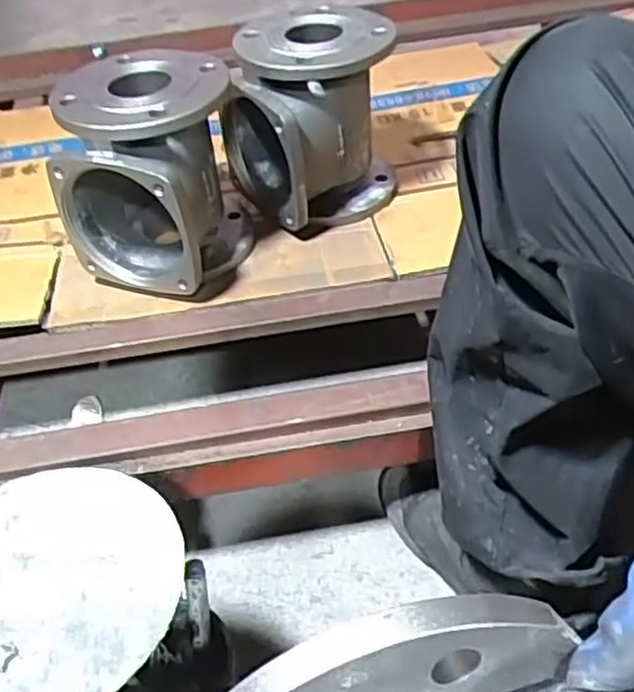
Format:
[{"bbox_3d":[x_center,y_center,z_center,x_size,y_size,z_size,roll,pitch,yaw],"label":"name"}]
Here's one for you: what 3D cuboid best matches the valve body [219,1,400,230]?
[{"bbox_3d":[-0.002,-0.262,0.841,0.174,0.201,0.155,-25,45,-20],"label":"valve body"}]

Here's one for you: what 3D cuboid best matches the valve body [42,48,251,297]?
[{"bbox_3d":[-0.166,-0.179,0.764,0.152,0.199,0.177,12,45,19],"label":"valve body"}]

